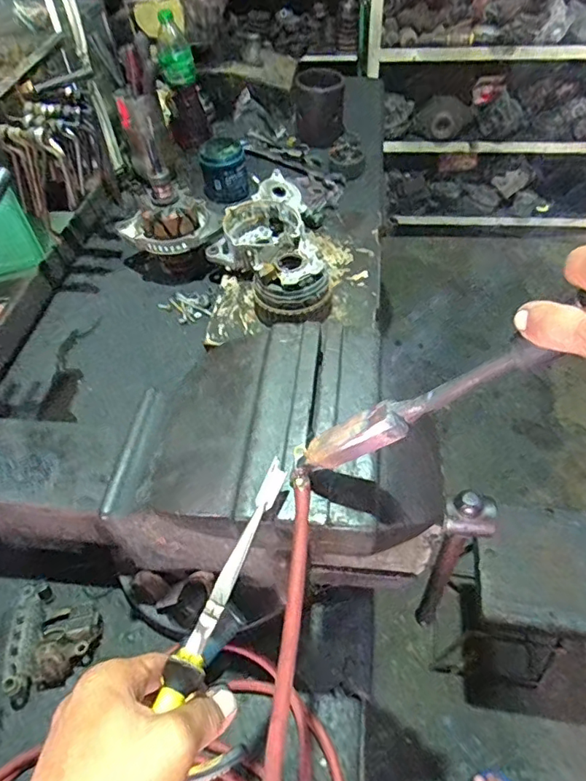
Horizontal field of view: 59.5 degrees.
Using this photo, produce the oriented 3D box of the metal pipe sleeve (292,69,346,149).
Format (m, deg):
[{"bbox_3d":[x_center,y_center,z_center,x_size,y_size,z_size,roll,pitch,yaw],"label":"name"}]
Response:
[{"bbox_3d":[0.062,-0.675,1.209,0.116,0.115,0.100,-8,51,-4],"label":"metal pipe sleeve"}]

